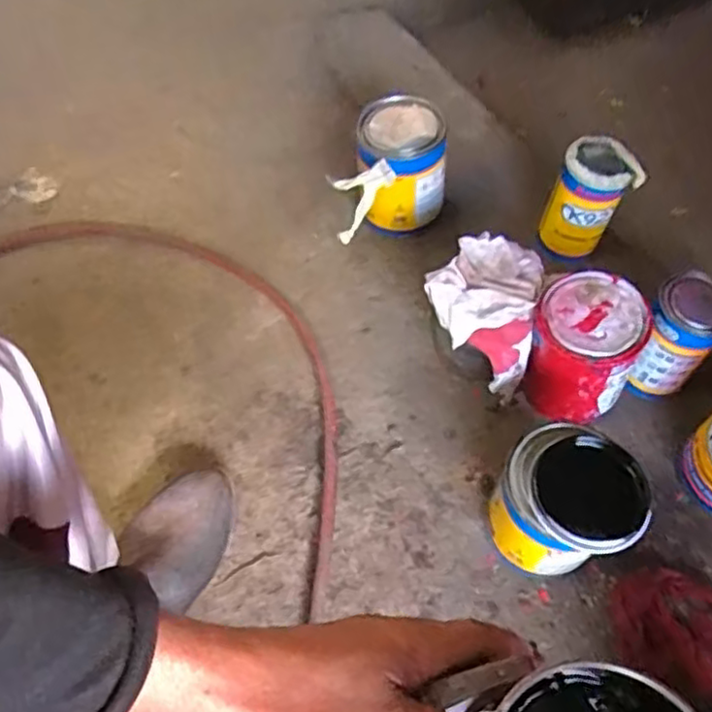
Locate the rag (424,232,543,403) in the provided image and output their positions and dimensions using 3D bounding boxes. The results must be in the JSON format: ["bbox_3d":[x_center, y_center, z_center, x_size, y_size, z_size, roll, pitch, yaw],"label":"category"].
[{"bbox_3d":[0.126,-0.050,0.704,0.108,0.060,0.144,12,61,8],"label":"rag"}]

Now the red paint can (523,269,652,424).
[{"bbox_3d":[0.226,-0.007,0.698,0.103,0.119,0.106,-1,60,1],"label":"red paint can"}]

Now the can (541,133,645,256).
[{"bbox_3d":[0.270,-0.175,0.804,0.084,0.131,0.076,24,64,14],"label":"can"}]

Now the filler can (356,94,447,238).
[{"bbox_3d":[0.055,-0.221,0.848,0.104,0.137,0.123,-6,60,-2],"label":"filler can"}]

